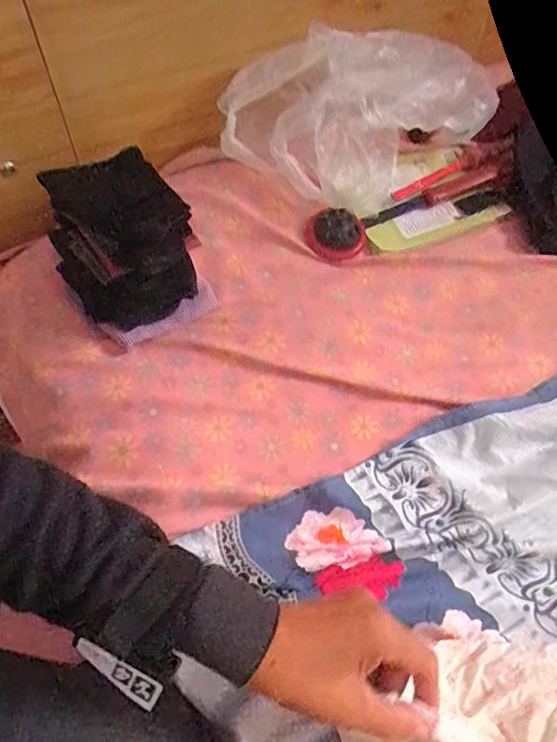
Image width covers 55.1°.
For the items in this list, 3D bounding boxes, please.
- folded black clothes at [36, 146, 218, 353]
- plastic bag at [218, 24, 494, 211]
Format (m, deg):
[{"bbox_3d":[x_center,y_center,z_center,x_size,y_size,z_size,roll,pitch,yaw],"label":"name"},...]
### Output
[{"bbox_3d":[-0.158,-0.123,0.559,0.132,0.174,0.131,-25,62,-18],"label":"folded black clothes"},{"bbox_3d":[0.106,-0.295,0.627,0.330,0.186,0.119,-28,63,-19],"label":"plastic bag"}]

